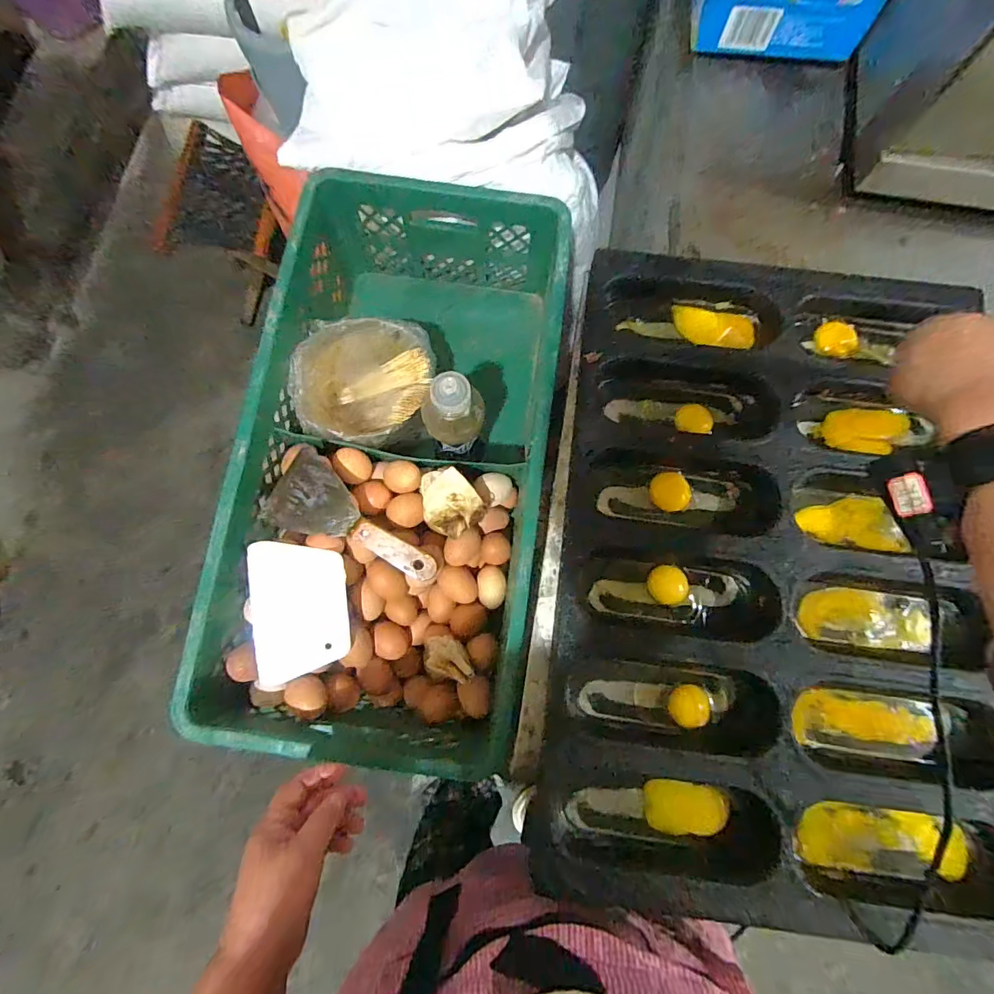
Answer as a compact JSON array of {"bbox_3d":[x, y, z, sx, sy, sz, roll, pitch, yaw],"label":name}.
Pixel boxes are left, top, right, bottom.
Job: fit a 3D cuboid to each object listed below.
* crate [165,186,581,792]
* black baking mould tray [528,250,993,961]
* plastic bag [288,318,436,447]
[{"bbox_3d":[-0.111,-0.057,0.611,0.336,0.201,0.671,7,79,2],"label":"crate"},{"bbox_3d":[0.257,0.055,0.455,0.388,0.051,0.598,6,79,2],"label":"black baking mould tray"},{"bbox_3d":[-0.167,-0.143,0.619,0.168,0.084,0.168,-3,79,0],"label":"plastic bag"}]

